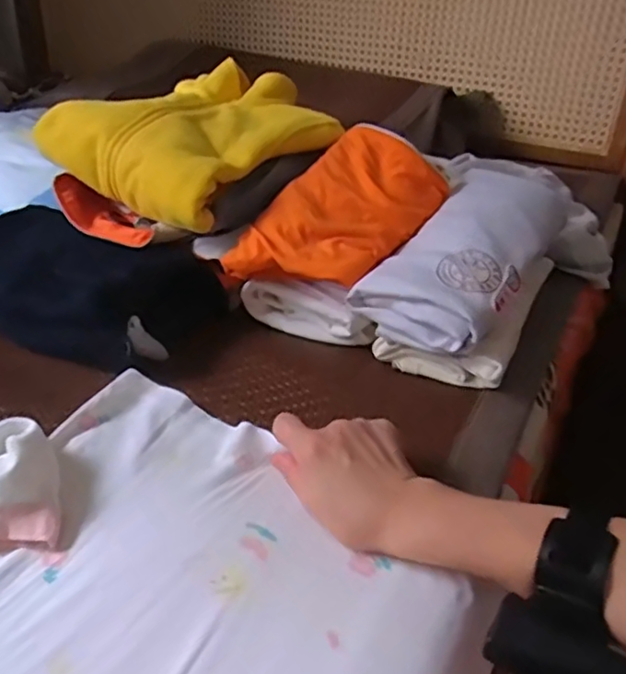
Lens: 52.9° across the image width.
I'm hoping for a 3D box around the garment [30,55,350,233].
[{"bbox_3d":[-0.124,-0.220,0.698,0.235,0.081,0.273,26,42,31],"label":"garment"}]

